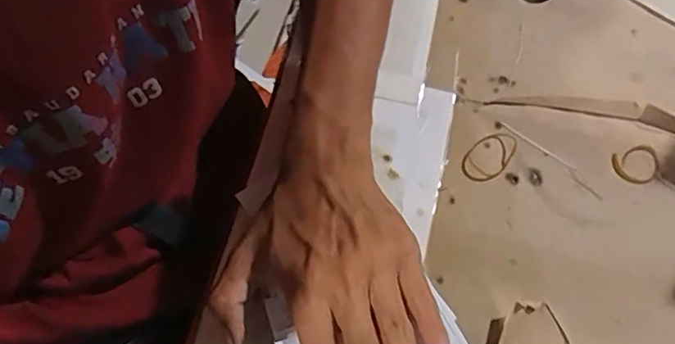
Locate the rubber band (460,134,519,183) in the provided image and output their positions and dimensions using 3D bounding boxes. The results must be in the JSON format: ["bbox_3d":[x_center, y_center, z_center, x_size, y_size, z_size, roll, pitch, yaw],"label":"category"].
[{"bbox_3d":[0.118,-0.012,0.444,0.030,0.004,0.052,43,72,14],"label":"rubber band"}]

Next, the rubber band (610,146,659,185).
[{"bbox_3d":[0.236,-0.005,0.449,0.038,0.005,0.029,-16,69,-9],"label":"rubber band"}]

